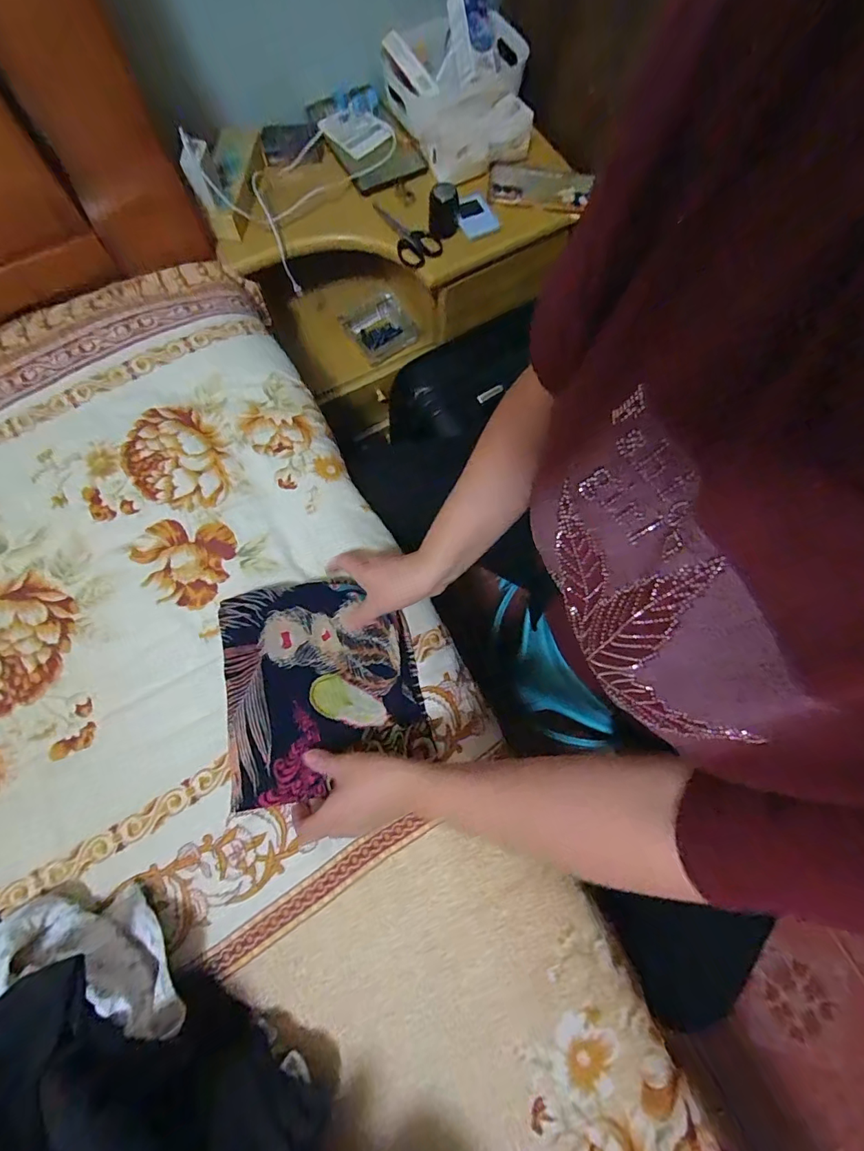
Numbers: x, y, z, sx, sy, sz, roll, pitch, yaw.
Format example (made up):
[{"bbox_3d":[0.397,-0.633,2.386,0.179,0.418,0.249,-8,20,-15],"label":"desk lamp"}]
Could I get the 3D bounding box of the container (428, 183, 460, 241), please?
[{"bbox_3d":[0.016,-0.509,0.670,0.044,0.049,0.039,1,72,-1],"label":"container"}]

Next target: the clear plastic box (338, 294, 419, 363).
[{"bbox_3d":[-0.095,-0.430,0.832,0.107,0.036,0.112,-28,77,-9],"label":"clear plastic box"}]

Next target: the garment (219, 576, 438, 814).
[{"bbox_3d":[-0.112,0.104,0.486,0.186,0.032,0.200,-14,73,-5],"label":"garment"}]

